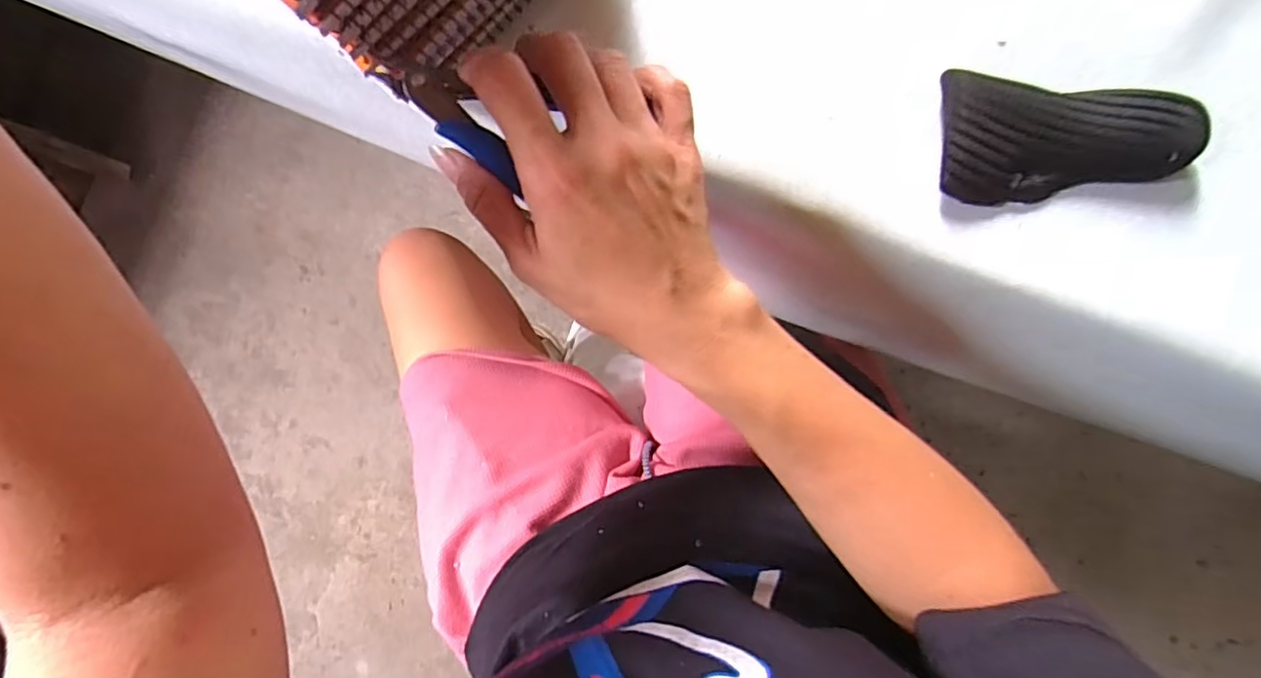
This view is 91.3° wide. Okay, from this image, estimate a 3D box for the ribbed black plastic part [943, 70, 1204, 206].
[{"bbox_3d":[0.203,-0.093,0.287,0.116,0.020,0.054,2,88,0],"label":"ribbed black plastic part"}]

